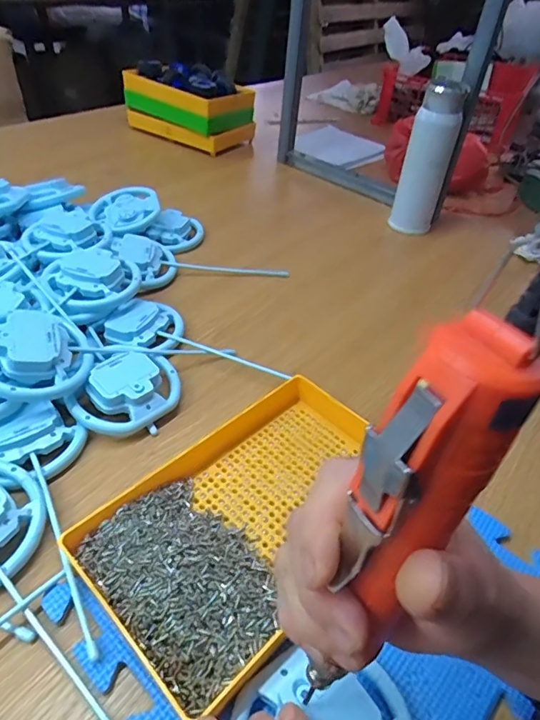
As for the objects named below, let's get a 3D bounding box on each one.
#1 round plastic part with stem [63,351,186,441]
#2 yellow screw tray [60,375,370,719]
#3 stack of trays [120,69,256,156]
[{"bbox_3d":[-0.131,0.029,0.458,0.083,0.041,0.098,16,43,11],"label":"round plastic part with stem"},{"bbox_3d":[-0.008,0.113,0.376,0.154,0.039,0.256,34,49,28],"label":"yellow screw tray"},{"bbox_3d":[-0.170,-0.534,1.029,0.246,0.104,0.146,30,47,24],"label":"stack of trays"}]

